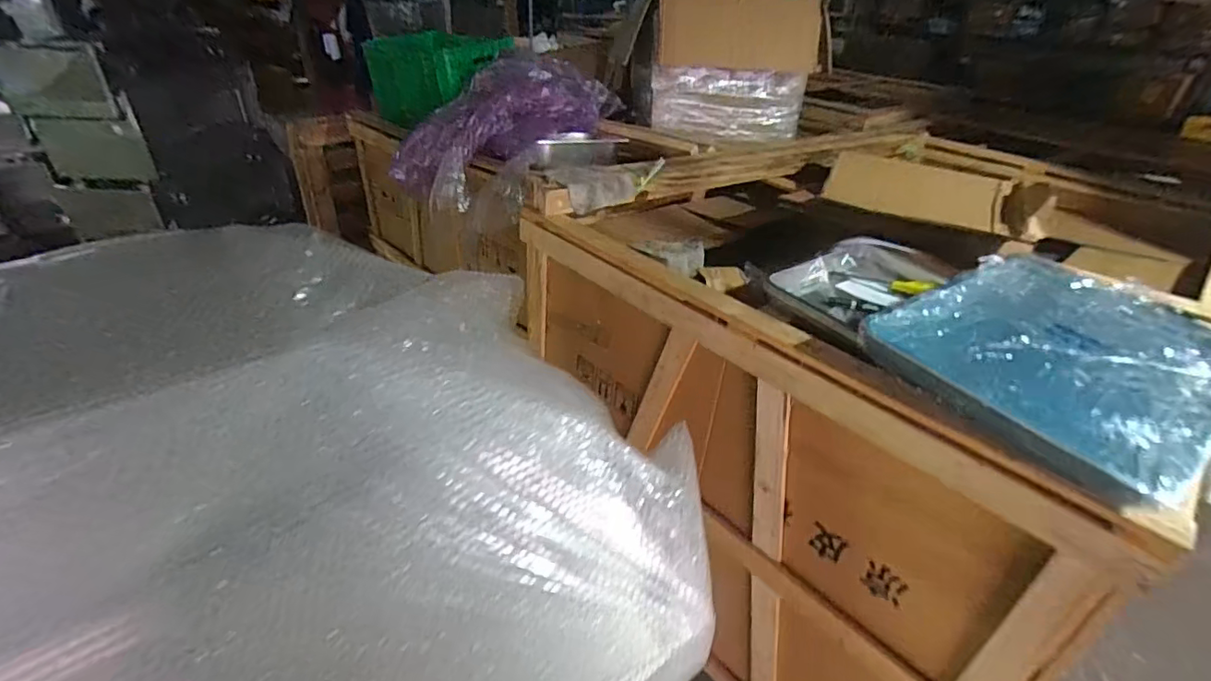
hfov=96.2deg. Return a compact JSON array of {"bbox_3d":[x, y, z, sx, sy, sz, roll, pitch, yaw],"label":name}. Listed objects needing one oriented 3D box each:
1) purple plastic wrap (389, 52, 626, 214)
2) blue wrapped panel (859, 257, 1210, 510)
[{"bbox_3d":[-0.234,-0.708,1.728,0.361,0.265,0.852,30,57,35],"label":"purple plastic wrap"},{"bbox_3d":[0.706,0.013,0.837,0.539,0.057,0.391,-18,39,-29],"label":"blue wrapped panel"}]

